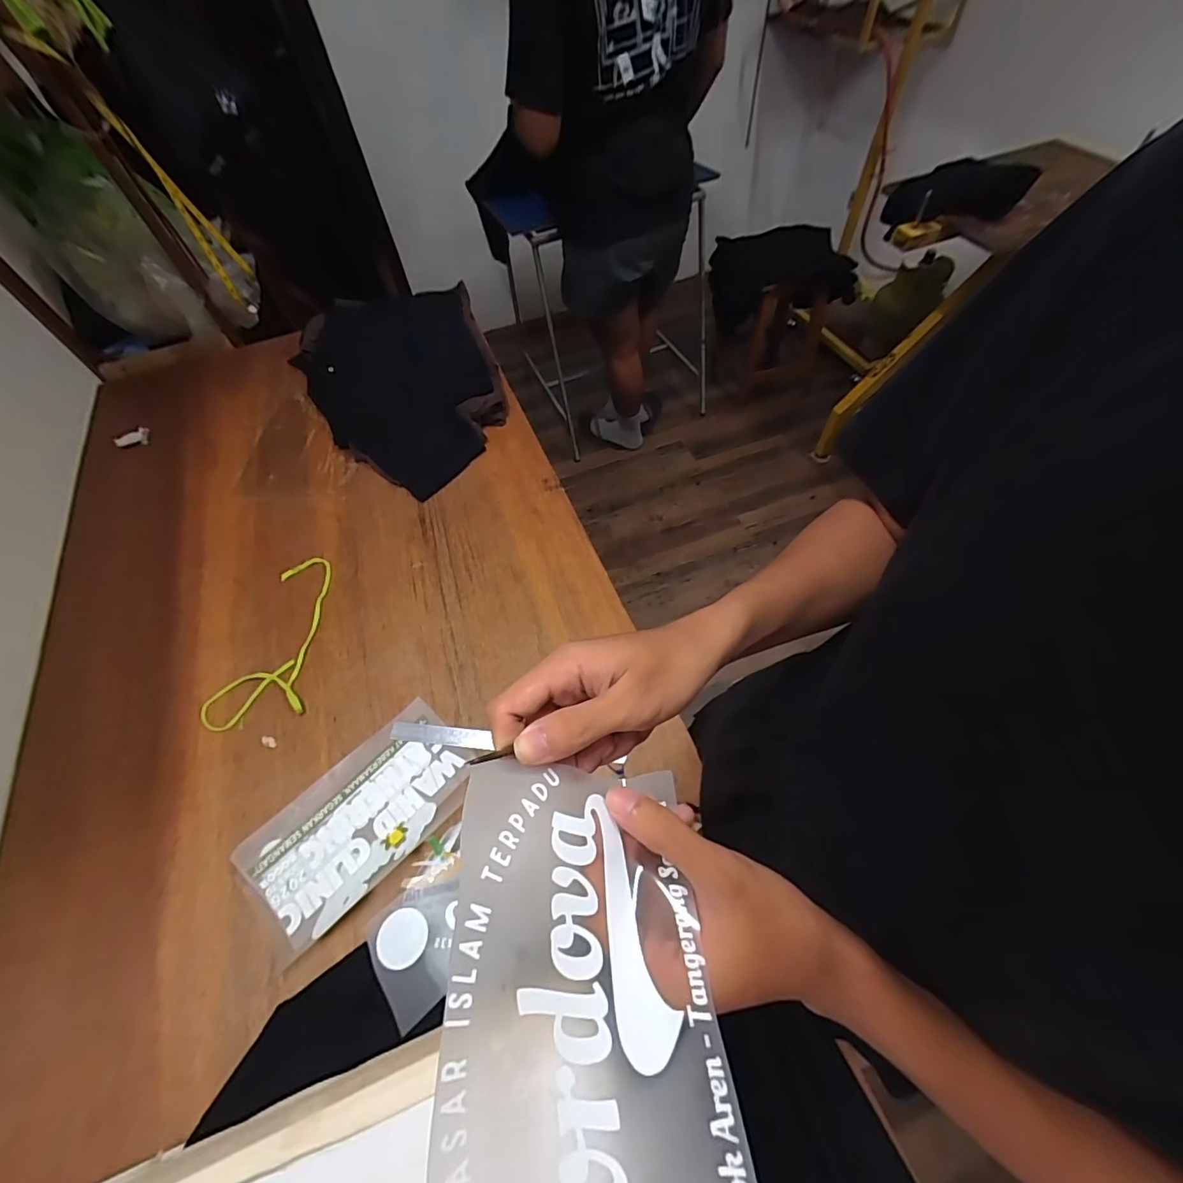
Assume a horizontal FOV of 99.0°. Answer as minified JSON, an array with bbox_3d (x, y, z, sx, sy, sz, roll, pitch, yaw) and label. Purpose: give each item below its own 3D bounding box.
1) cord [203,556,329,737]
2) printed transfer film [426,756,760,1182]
[{"bbox_3d":[-0.508,0.068,0.794,0.149,0.014,0.285,-7,58,-1],"label":"cord"},{"bbox_3d":[0.002,0.182,0.171,0.108,0.014,0.243,9,47,-18],"label":"printed transfer film"}]

